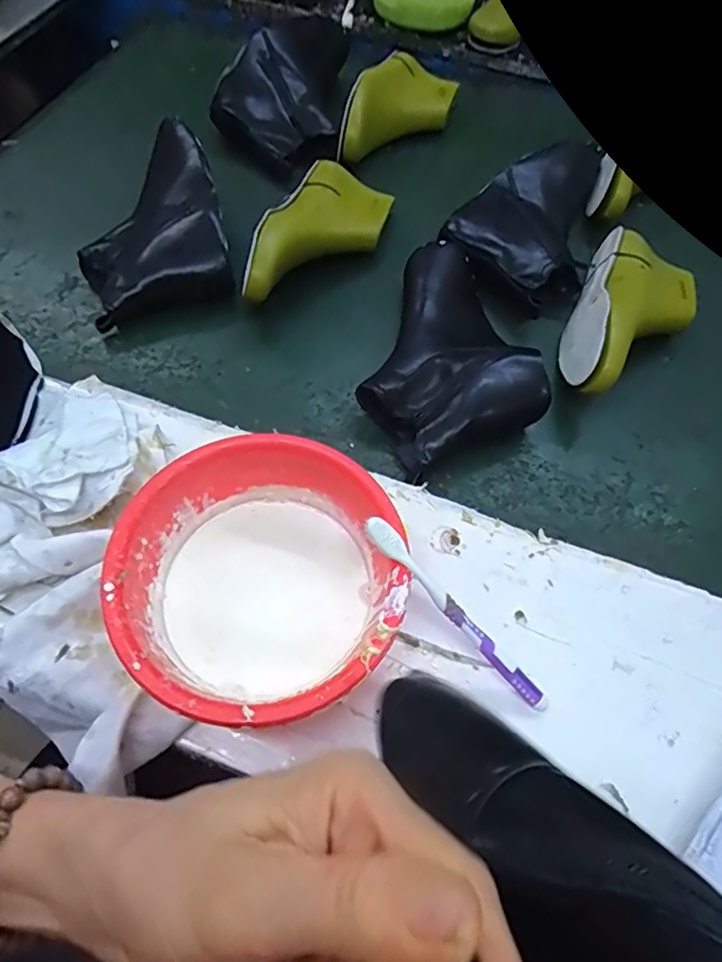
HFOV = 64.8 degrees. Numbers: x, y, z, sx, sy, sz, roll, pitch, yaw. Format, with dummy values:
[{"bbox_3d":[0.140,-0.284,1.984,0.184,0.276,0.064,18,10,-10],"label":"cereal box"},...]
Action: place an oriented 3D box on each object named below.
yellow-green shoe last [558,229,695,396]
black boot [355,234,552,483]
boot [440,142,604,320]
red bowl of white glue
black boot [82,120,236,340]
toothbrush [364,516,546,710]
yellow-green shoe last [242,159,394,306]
[{"bbox_3d":[0.275,-0.164,0.574,0.109,0.084,0.225,23,64,10],"label":"yellow-green shoe last"},{"bbox_3d":[0.070,-0.132,0.561,0.169,0.059,0.244,-17,65,-11],"label":"black boot"},{"bbox_3d":[0.221,-0.303,0.659,0.151,0.050,0.256,39,67,17],"label":"boot"},{"bbox_3d":[-0.065,0.070,0.401,0.185,0.075,0.187,1,63,-2],"label":"red bowl of white glue"},{"bbox_3d":[-0.236,-0.289,0.629,0.154,0.064,0.251,-14,63,-9],"label":"black boot"},{"bbox_3d":[0.067,0.093,0.382,0.184,0.009,0.014,48,68,-12],"label":"toothbrush"},{"bbox_3d":[-0.046,-0.262,0.615,0.112,0.071,0.222,16,62,7],"label":"yellow-green shoe last"}]

